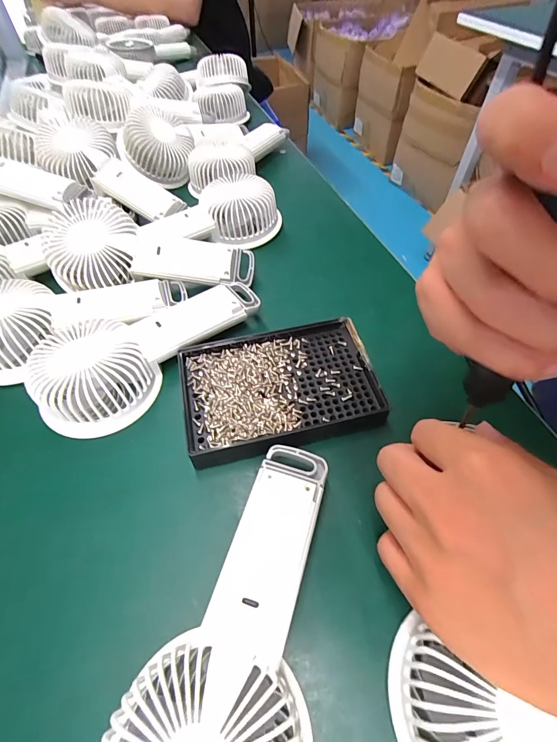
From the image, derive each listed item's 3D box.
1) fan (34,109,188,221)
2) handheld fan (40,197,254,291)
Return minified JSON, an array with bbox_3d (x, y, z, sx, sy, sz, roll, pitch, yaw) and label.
[{"bbox_3d":[-0.182,-0.218,0.382,0.157,0.034,0.072,34,59,-7],"label":"fan"},{"bbox_3d":[-0.113,-0.112,0.316,0.183,0.044,0.081,5,54,-11],"label":"handheld fan"}]

